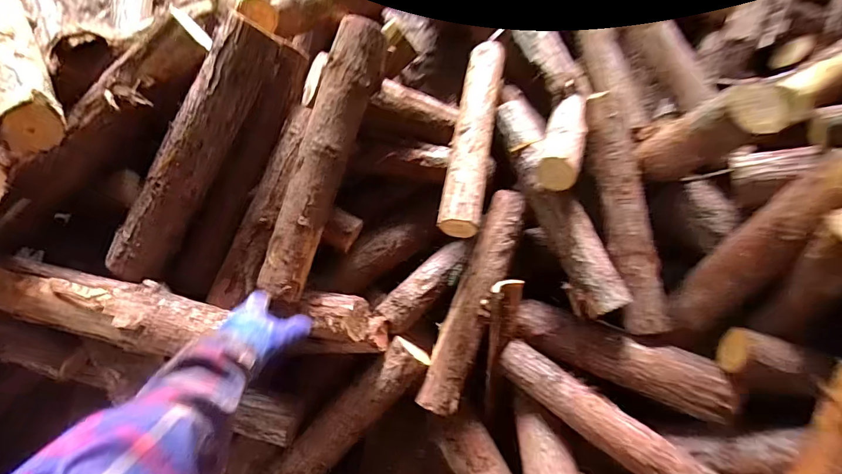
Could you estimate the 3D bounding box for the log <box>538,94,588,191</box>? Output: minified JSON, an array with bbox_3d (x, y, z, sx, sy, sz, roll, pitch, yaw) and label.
[{"bbox_3d":[0.305,-0.213,0.959,0.081,0.077,0.273,22,52,-1],"label":"log"}]

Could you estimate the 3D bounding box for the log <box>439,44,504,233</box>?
[{"bbox_3d":[0.117,-0.235,0.969,0.080,0.059,0.517,13,60,-2],"label":"log"}]

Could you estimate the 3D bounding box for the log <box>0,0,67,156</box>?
[{"bbox_3d":[-0.754,-0.338,0.827,0.097,0.069,0.463,-33,65,-8],"label":"log"}]

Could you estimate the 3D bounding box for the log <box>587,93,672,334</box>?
[{"bbox_3d":[0.418,-0.055,0.919,0.079,0.077,0.487,-4,83,-5],"label":"log"}]

